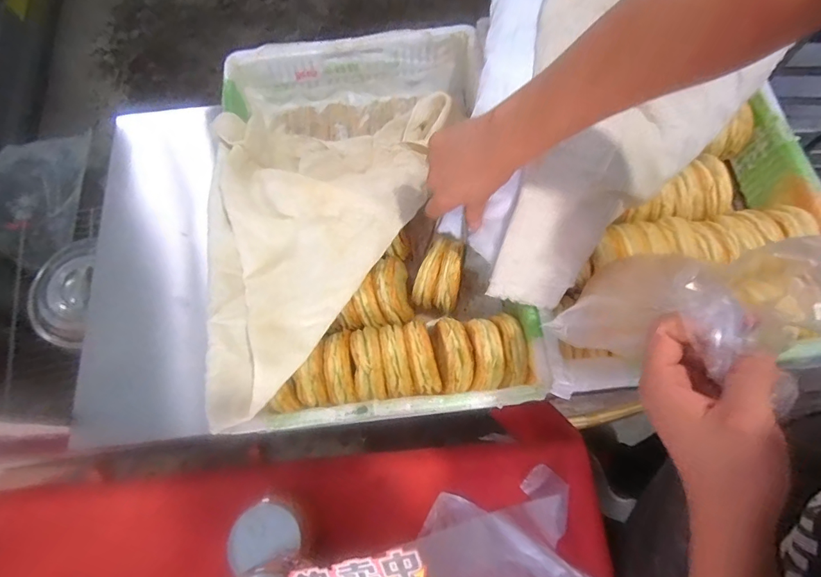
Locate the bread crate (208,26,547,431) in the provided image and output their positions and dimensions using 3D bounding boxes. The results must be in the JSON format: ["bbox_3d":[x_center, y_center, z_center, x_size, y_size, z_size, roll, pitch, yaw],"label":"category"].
[{"bbox_3d":[-0.070,-0.112,0.670,0.390,0.136,0.591,-7,70,0],"label":"bread crate"}]

